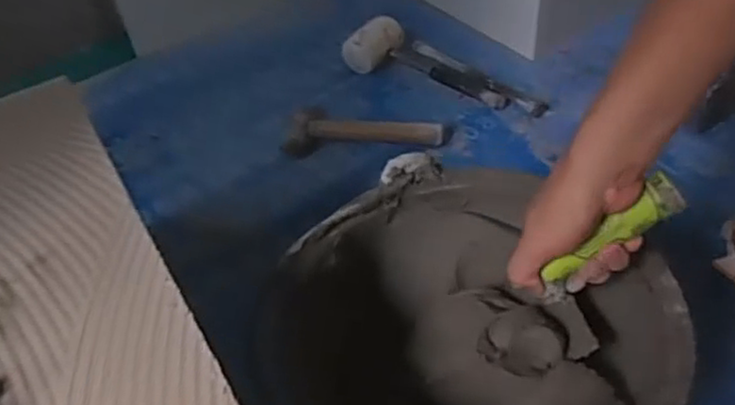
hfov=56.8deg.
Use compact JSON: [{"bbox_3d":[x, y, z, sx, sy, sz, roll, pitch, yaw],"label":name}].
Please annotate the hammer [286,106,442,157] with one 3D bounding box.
[{"bbox_3d":[-0.005,-0.121,1.072,0.251,0.035,0.103,-3,46,3],"label":"hammer"}]

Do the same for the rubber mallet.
[{"bbox_3d":[0.134,-0.236,1.147,0.352,0.071,0.104,17,50,20],"label":"rubber mallet"}]

